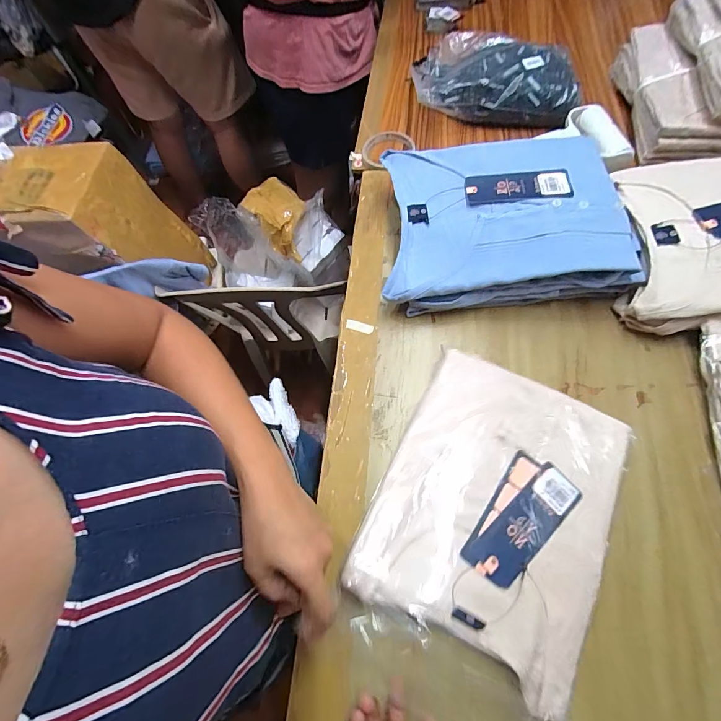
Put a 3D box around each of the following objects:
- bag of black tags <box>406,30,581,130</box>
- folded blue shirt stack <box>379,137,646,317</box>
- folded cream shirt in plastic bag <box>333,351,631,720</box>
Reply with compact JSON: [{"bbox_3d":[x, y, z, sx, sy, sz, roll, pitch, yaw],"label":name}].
[{"bbox_3d":[0.213,-0.446,0.586,0.255,0.071,0.143,11,68,8],"label":"bag of black tags"},{"bbox_3d":[0.169,-0.172,0.457,0.269,0.078,0.208,-5,67,1],"label":"folded blue shirt stack"},{"bbox_3d":[0.120,0.151,0.339,0.204,0.025,0.309,25,70,13],"label":"folded cream shirt in plastic bag"}]

